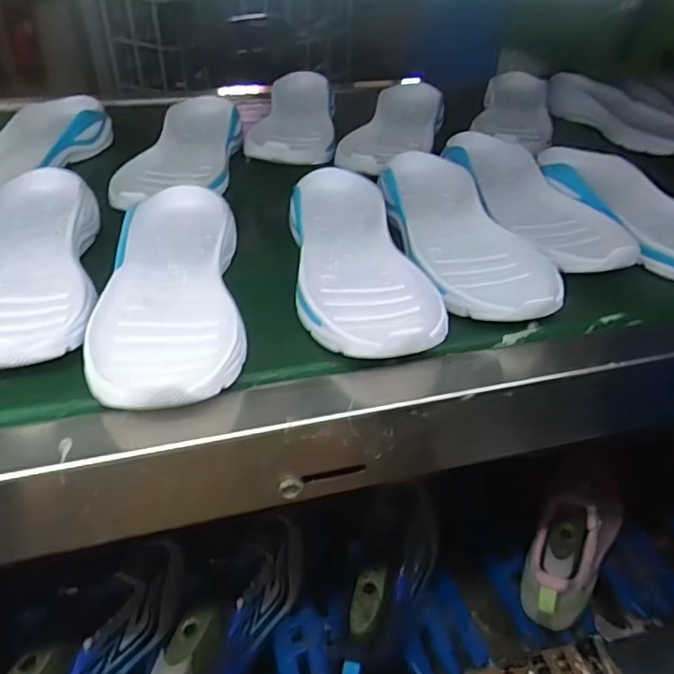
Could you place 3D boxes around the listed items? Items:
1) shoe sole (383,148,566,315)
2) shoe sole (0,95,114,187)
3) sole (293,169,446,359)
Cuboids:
[{"bbox_3d":[0.105,-0.095,0.498,0.100,0.033,0.261,-7,41,-12],"label":"shoe sole"},{"bbox_3d":[-0.343,-0.196,0.604,0.093,0.045,0.232,23,44,22],"label":"shoe sole"},{"bbox_3d":[0.010,-0.071,0.462,0.105,0.034,0.264,-5,41,-10],"label":"sole"}]

